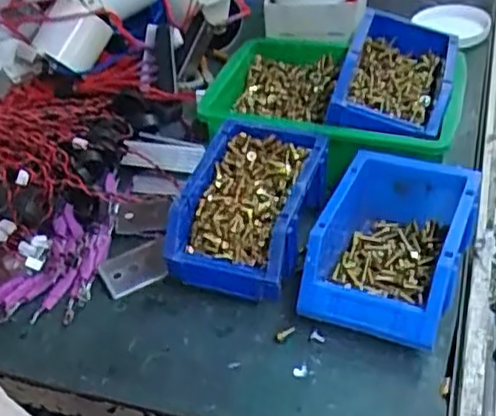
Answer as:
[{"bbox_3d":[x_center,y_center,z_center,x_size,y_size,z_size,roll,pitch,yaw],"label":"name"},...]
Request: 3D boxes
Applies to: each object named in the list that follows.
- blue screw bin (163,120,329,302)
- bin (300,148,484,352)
[{"bbox_3d":[0.005,0.002,0.609,0.106,0.076,0.165,8,42,18],"label":"blue screw bin"},{"bbox_3d":[0.118,0.035,0.561,0.112,0.081,0.157,12,43,22],"label":"bin"}]

